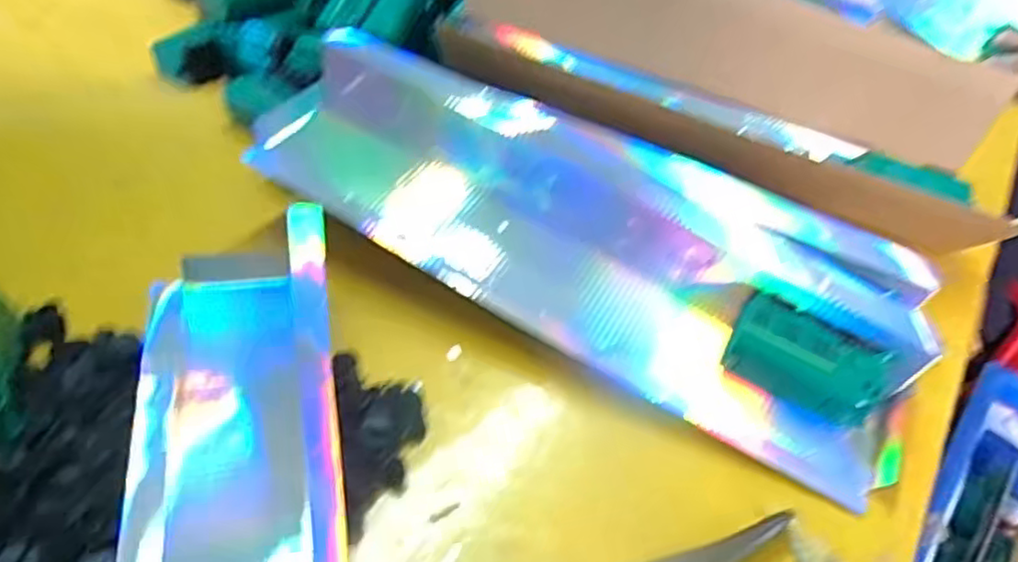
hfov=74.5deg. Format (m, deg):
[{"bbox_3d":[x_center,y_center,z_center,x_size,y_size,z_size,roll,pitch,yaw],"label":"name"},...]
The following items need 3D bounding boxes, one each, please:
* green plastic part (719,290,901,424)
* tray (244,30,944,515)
[{"bbox_3d":[0.186,0.050,0.418,0.091,0.029,0.052,27,46,20],"label":"green plastic part"},{"bbox_3d":[0.052,-0.043,0.476,0.464,0.104,0.163,25,45,17],"label":"tray"}]

